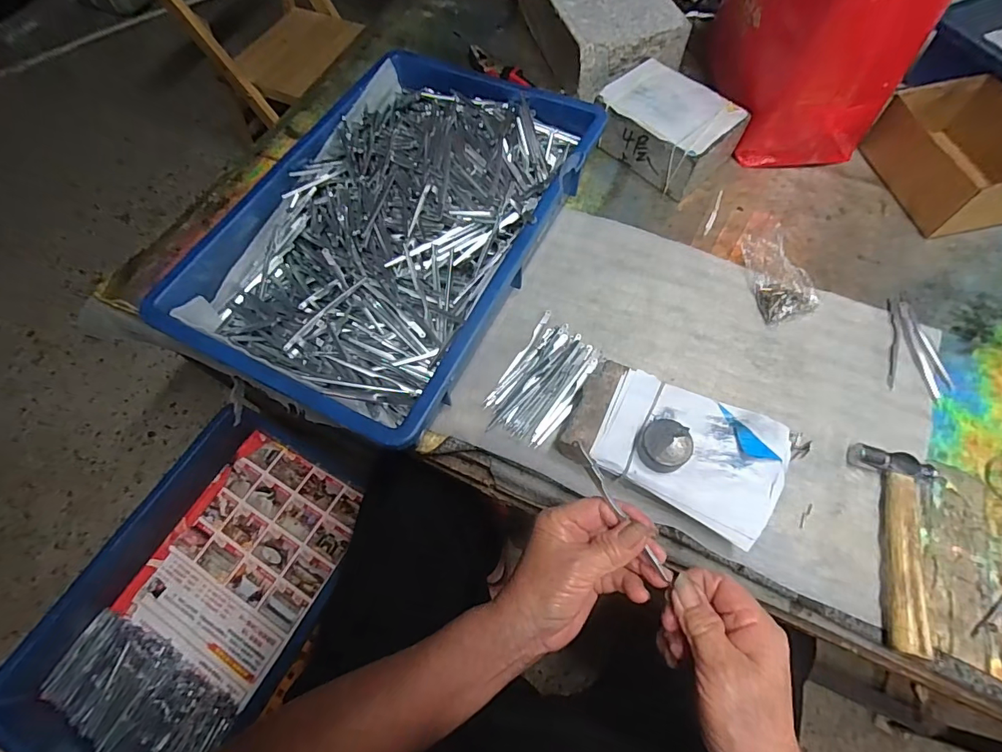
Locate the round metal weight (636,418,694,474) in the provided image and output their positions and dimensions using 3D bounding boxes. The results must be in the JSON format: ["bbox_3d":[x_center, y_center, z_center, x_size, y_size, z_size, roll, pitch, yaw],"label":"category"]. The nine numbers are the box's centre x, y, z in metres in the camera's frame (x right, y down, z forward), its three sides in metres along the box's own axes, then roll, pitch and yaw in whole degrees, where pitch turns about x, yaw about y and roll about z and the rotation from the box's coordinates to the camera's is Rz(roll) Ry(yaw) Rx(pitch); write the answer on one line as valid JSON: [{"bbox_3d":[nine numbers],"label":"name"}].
[{"bbox_3d":[0.128,0.055,0.371,0.037,0.020,0.036,-1,65,2],"label":"round metal weight"}]

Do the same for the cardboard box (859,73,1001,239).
[{"bbox_3d":[0.491,-0.232,0.507,0.105,0.077,0.149,-13,66,-5],"label":"cardboard box"}]

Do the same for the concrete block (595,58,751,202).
[{"bbox_3d":[0.190,-0.285,0.545,0.144,0.062,0.096,41,72,17],"label":"concrete block"}]

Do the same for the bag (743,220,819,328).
[{"bbox_3d":[0.285,-0.105,0.474,0.057,0.039,0.094,-7,65,-2],"label":"bag"}]

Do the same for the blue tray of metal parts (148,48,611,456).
[{"bbox_3d":[-0.100,-0.157,0.480,0.273,0.063,0.413,25,68,12],"label":"blue tray of metal parts"}]

